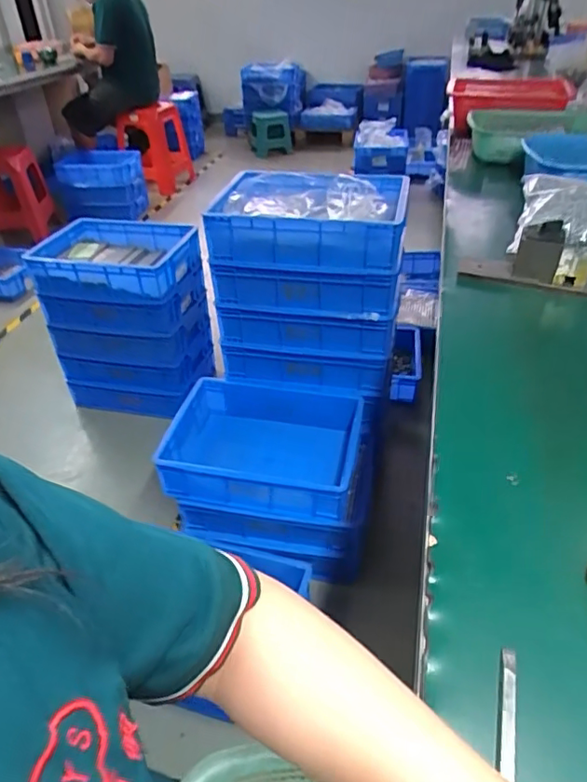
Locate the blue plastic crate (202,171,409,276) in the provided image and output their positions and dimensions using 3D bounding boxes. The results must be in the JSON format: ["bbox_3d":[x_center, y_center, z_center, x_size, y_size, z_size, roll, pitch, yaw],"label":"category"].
[{"bbox_3d":[0.039,-0.383,1.200,0.399,0.133,0.297,8,38,13],"label":"blue plastic crate"}]

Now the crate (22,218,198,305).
[{"bbox_3d":[-0.510,-0.377,1.572,0.426,0.116,0.298,8,38,13],"label":"crate"}]

